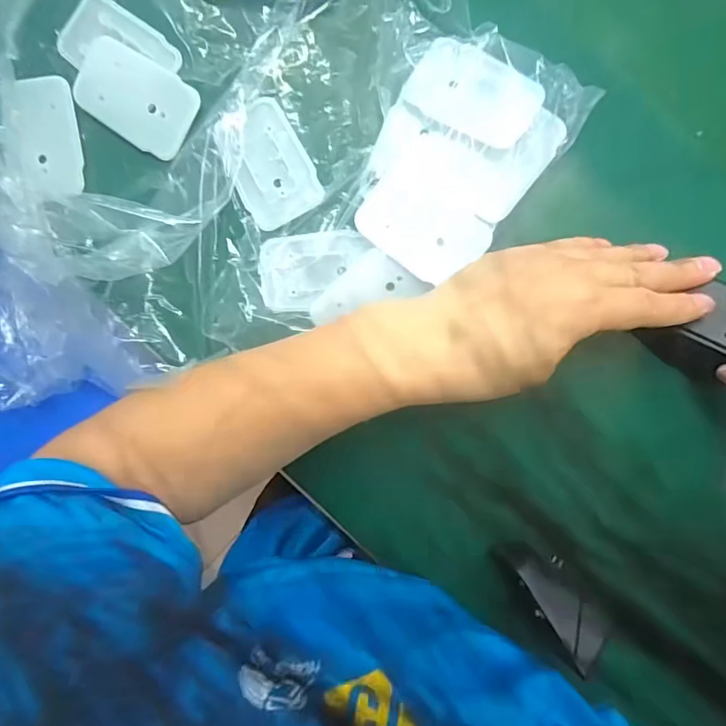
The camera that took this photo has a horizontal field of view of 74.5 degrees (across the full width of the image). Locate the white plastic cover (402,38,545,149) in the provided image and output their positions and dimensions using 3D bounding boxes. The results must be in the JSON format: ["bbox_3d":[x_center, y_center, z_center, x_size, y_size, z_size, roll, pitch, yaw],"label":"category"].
[{"bbox_3d":[0.060,-0.147,0.256,0.069,0.005,0.043,32,91,2],"label":"white plastic cover"}]

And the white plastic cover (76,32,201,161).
[{"bbox_3d":[-0.131,-0.153,0.276,0.072,0.005,0.045,30,91,2],"label":"white plastic cover"}]

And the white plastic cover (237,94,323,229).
[{"bbox_3d":[-0.055,-0.114,0.275,0.044,0.009,0.067,-28,89,2],"label":"white plastic cover"}]

